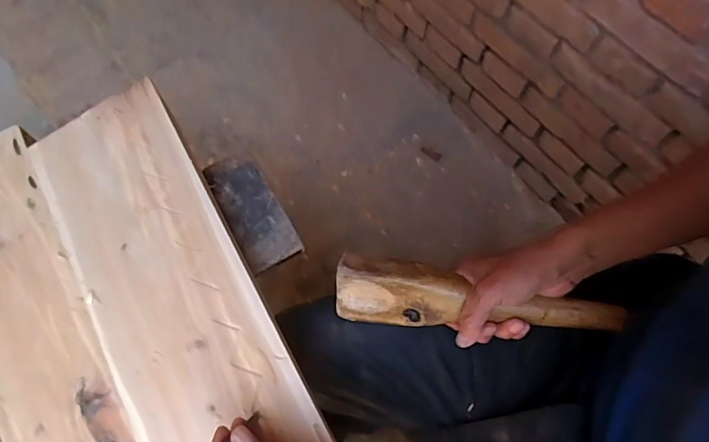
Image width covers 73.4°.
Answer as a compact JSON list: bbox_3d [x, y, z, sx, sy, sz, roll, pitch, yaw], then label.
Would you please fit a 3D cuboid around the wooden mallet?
[{"bbox_3d":[0.119,0.080,0.477,0.274,0.040,0.060,6,68,6],"label":"wooden mallet"}]

